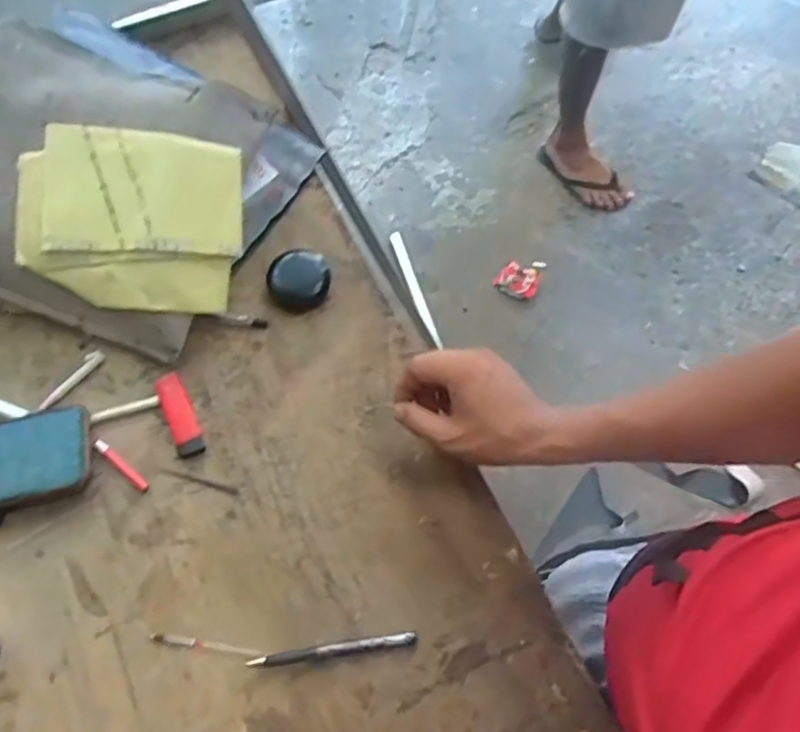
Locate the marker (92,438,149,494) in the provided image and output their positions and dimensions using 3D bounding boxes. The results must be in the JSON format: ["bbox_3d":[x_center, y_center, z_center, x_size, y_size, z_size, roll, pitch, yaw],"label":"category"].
[{"bbox_3d":[-0.243,0.087,0.569,0.063,0.006,0.011,39,74,15],"label":"marker"}]

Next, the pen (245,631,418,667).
[{"bbox_3d":[-0.052,0.222,0.512,0.130,0.006,0.011,-8,69,-2],"label":"pen"}]

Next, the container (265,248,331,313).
[{"bbox_3d":[-0.099,-0.084,0.629,0.060,0.014,0.058,0,68,1],"label":"container"}]

